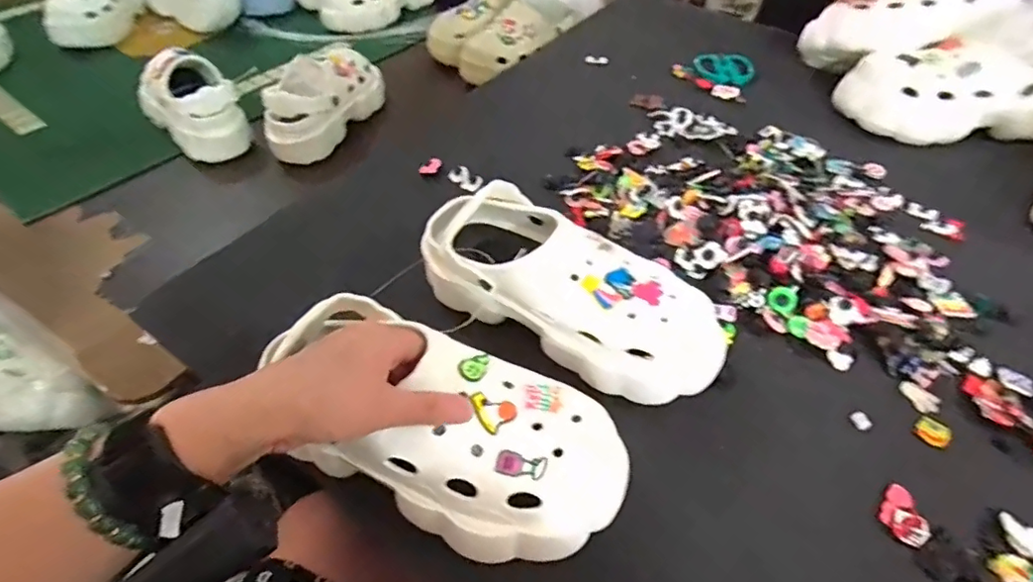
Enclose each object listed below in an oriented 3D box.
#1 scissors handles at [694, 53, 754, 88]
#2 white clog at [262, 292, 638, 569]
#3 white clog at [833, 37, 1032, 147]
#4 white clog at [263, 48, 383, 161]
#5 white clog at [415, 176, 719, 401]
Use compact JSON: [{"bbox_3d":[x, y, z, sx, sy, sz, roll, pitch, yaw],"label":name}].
[{"bbox_3d":[0.310,-0.331,0.826,0.085,0.007,0.098,9,49,8],"label":"scissors handles"},{"bbox_3d":[-0.049,0.093,0.375,0.241,0.082,0.108,15,50,14],"label":"white clog"},{"bbox_3d":[0.549,-0.259,0.700,0.249,0.095,0.126,-5,48,-5],"label":"white clog"},{"bbox_3d":[-0.296,-0.299,0.871,0.094,0.111,0.239,13,50,12],"label":"white clog"},{"bbox_3d":[0.043,-0.007,0.467,0.263,0.089,0.100,25,53,21],"label":"white clog"}]

